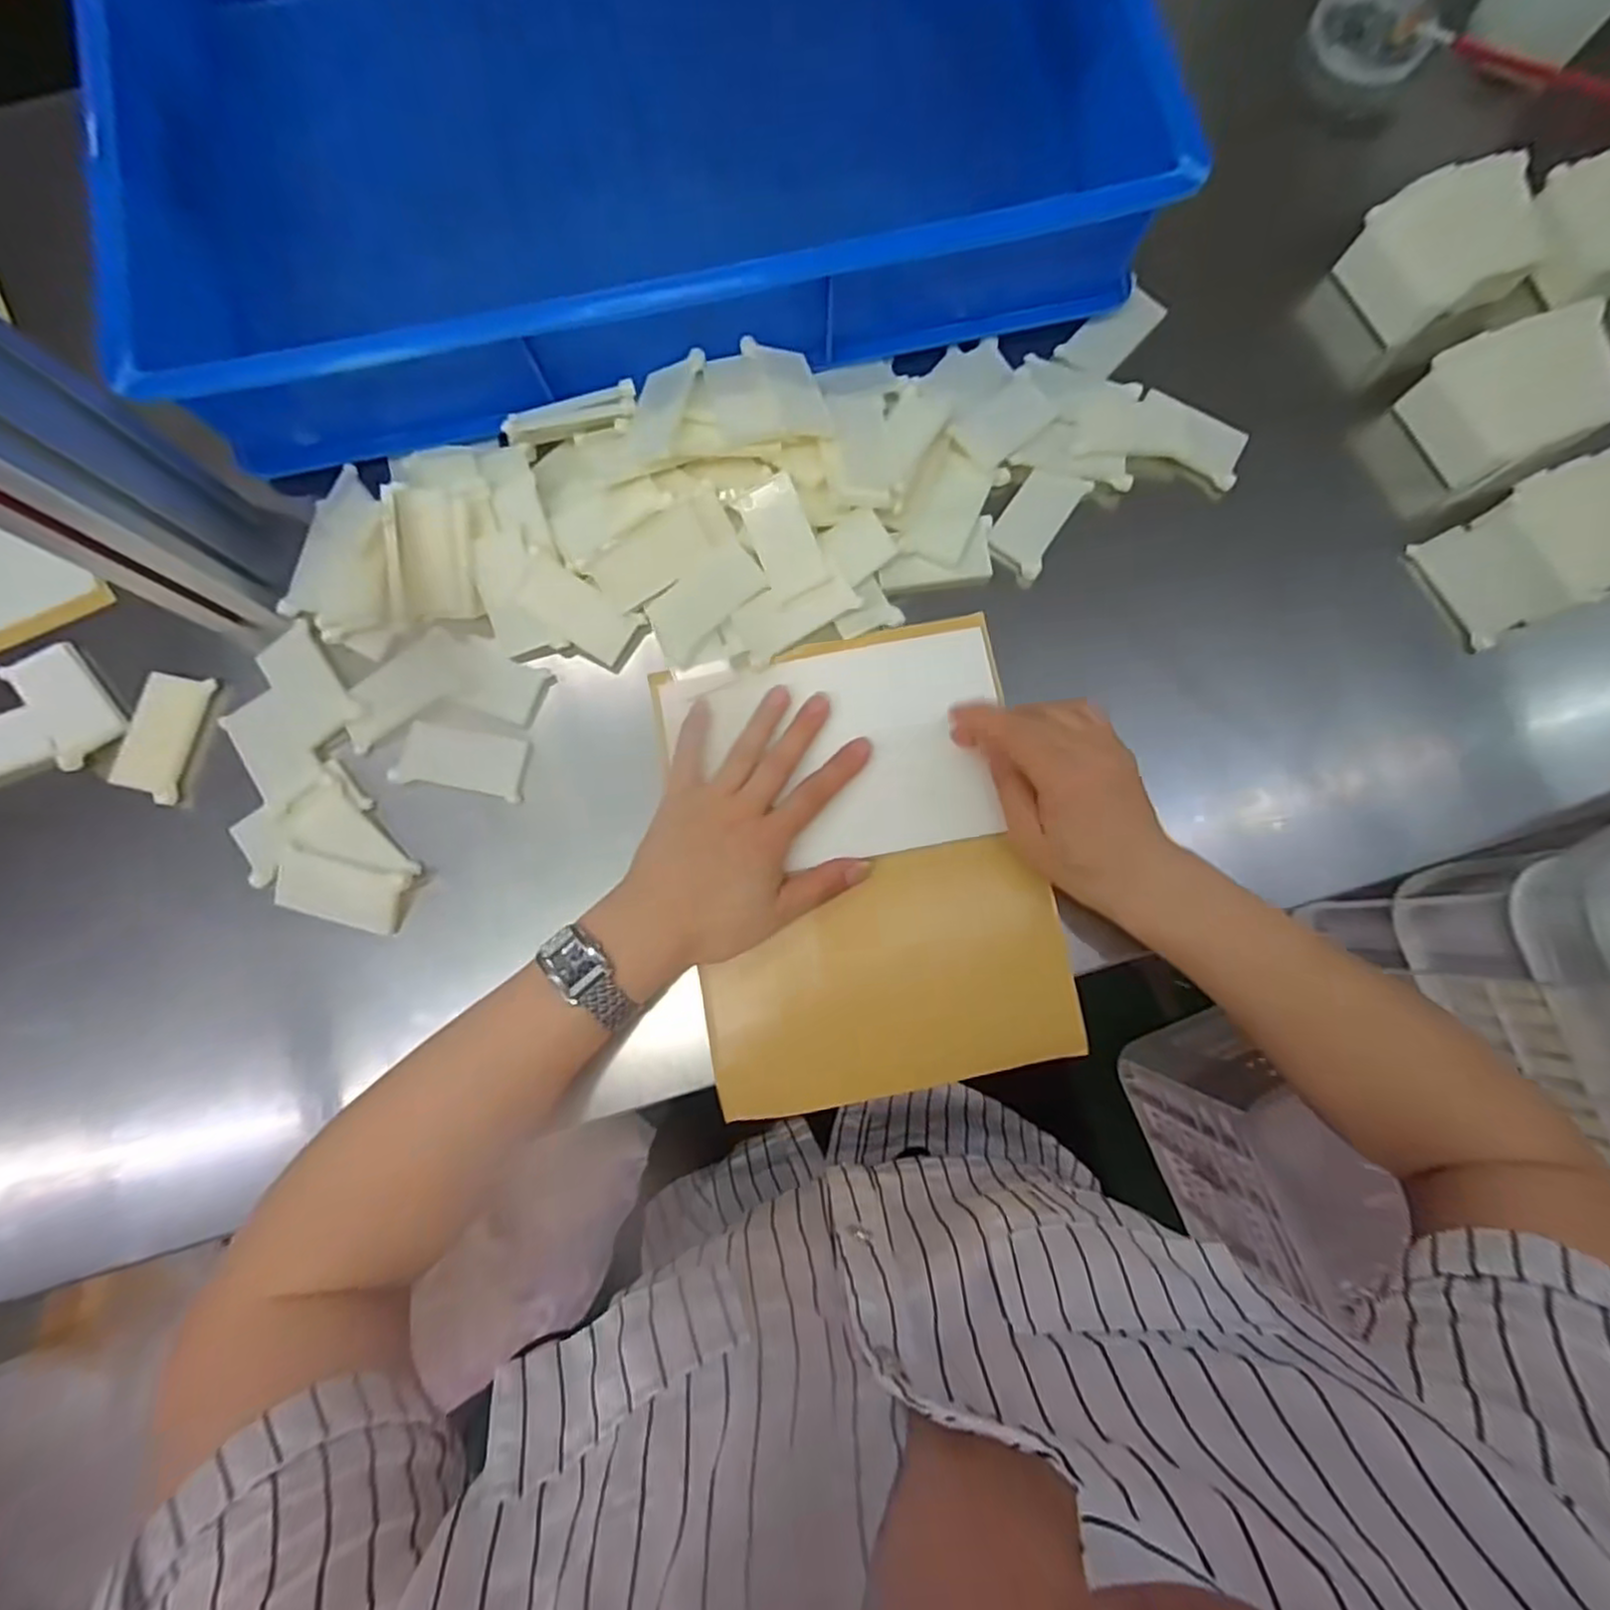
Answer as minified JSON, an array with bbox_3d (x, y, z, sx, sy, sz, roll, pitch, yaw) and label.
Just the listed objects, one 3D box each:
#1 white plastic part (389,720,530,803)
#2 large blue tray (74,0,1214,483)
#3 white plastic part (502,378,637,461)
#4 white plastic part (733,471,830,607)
[{"bbox_3d":[-0.198,-0.026,0.400,0.070,0.004,0.036,10,82,1],"label":"white plastic part"},{"bbox_3d":[-0.107,-0.453,0.441,0.569,0.114,0.392,-11,82,-2],"label":"large blue tray"},{"bbox_3d":[-0.139,-0.232,0.417,0.079,0.016,0.021,-19,83,-3],"label":"white plastic part"},{"bbox_3d":[-0.012,-0.157,0.410,0.035,0.004,0.066,-23,97,3],"label":"white plastic part"}]

